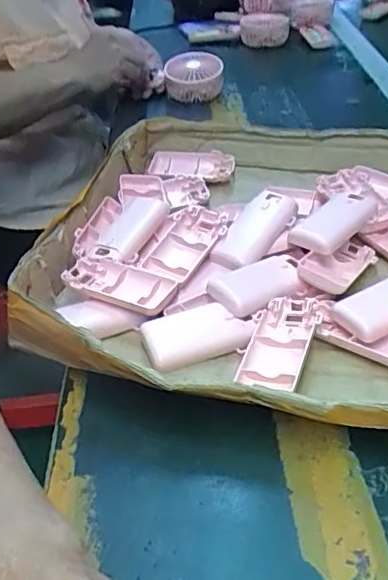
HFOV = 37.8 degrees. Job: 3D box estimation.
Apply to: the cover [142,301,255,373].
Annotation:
[{"bbox_3d":[0.004,0.034,0.436,0.084,0.020,0.043,-13,60,-11],"label":"cover"}]

